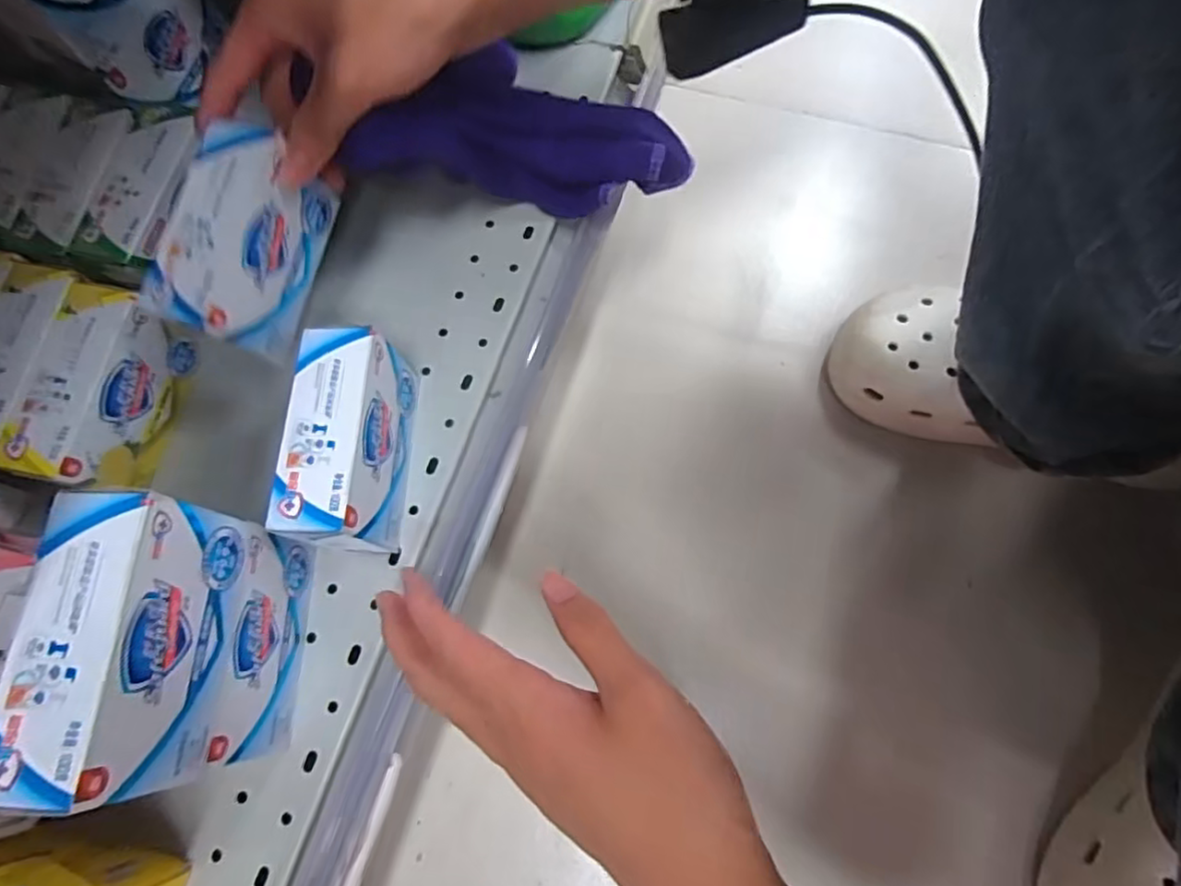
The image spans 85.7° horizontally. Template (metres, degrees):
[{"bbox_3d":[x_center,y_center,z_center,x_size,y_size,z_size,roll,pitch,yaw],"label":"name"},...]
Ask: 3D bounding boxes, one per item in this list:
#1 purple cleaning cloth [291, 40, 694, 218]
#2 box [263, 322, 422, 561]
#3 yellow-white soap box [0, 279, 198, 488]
[{"bbox_3d":[-0.043,-0.171,0.354,0.212,0.042,0.074,-4,71,-23],"label":"purple cleaning cloth"},{"bbox_3d":[-0.115,0.002,0.312,0.041,0.063,0.100,2,73,4],"label":"box"},{"bbox_3d":[-0.249,-0.024,0.330,0.041,0.059,0.093,15,74,7],"label":"yellow-white soap box"}]

